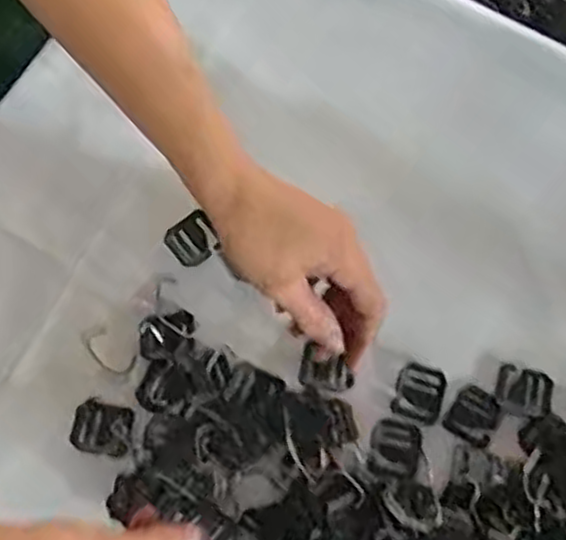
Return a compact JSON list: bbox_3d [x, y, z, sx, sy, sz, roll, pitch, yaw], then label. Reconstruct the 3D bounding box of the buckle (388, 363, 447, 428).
[{"bbox_3d":[0.085,0.077,0.471,0.030,0.004,0.034,21,75,4],"label":"buckle"}]

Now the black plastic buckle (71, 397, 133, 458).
[{"bbox_3d":[-0.110,0.095,0.459,0.035,0.006,0.030,11,74,1],"label":"black plastic buckle"}]

